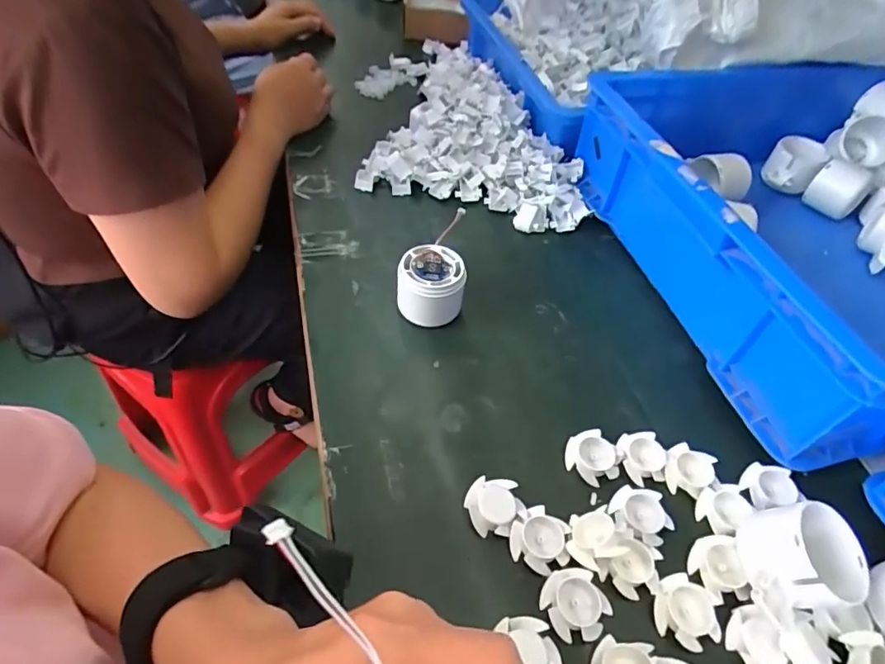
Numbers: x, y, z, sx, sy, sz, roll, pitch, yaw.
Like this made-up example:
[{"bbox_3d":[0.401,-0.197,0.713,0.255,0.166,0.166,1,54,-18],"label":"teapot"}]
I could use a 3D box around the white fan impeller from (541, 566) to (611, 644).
[{"bbox_3d":[0.082,0.170,0.324,0.038,0.013,0.039,2,50,-2],"label":"white fan impeller"}]

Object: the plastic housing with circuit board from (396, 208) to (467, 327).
[{"bbox_3d":[-0.011,-0.042,0.474,0.061,0.058,0.064,1,50,-2],"label":"plastic housing with circuit board"}]

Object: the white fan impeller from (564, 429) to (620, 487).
[{"bbox_3d":[0.114,0.095,0.393,0.036,0.010,0.040,-32,59,-27],"label":"white fan impeller"}]

